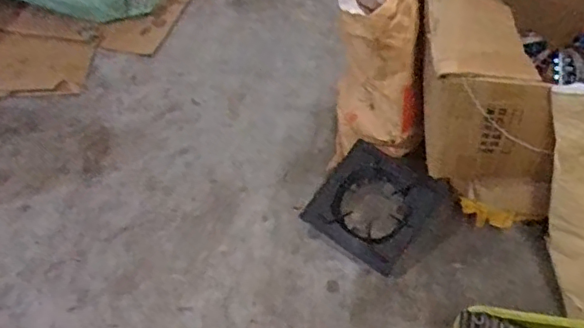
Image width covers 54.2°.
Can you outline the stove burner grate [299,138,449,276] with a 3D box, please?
[{"bbox_3d":[0.215,0.106,1.539,0.294,0.025,0.281,33,87,23],"label":"stove burner grate"}]

